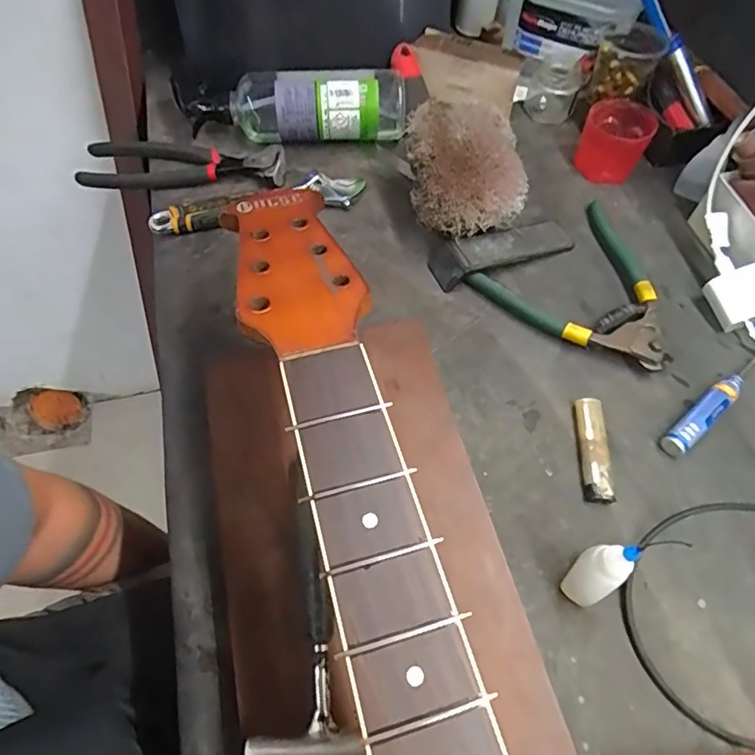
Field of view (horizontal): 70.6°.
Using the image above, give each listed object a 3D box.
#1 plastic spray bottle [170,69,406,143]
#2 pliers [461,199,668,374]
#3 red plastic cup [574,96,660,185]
[{"bbox_3d":[-0.090,-0.277,0.543,0.234,0.059,0.061,0,59,-1],"label":"plastic spray bottle"},{"bbox_3d":[0.196,-0.091,0.471,0.165,0.020,0.161,36,65,19],"label":"pliers"},{"bbox_3d":[0.237,-0.244,0.545,0.064,0.053,0.070,-12,60,-8],"label":"red plastic cup"}]

